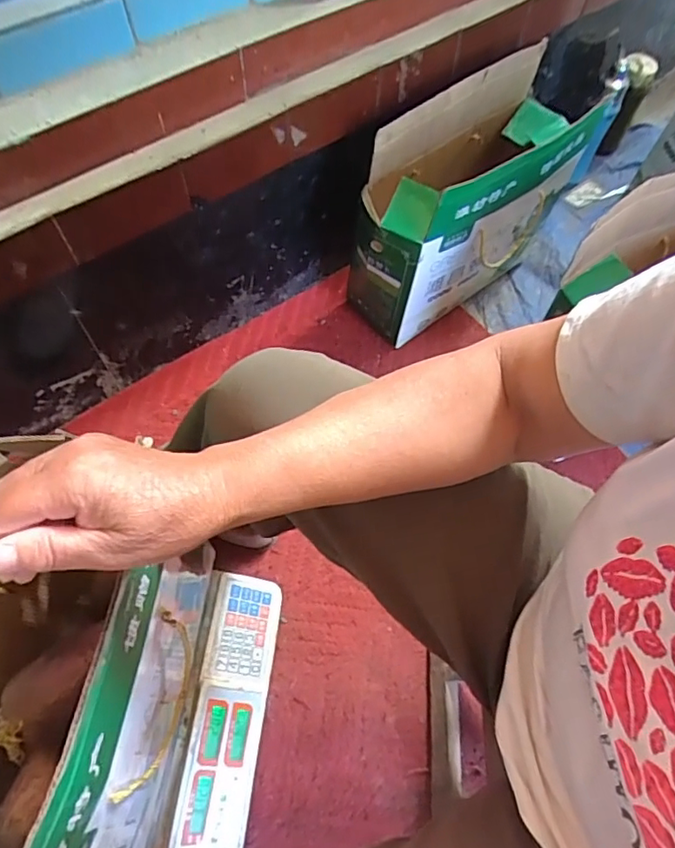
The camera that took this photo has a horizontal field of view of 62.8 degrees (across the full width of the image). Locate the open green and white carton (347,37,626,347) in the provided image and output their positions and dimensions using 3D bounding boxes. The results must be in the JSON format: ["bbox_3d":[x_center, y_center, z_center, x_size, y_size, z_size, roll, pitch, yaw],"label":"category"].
[{"bbox_3d":[0.199,-0.341,0.908,0.359,0.361,0.172,-31,68,-17],"label":"open green and white carton"}]

